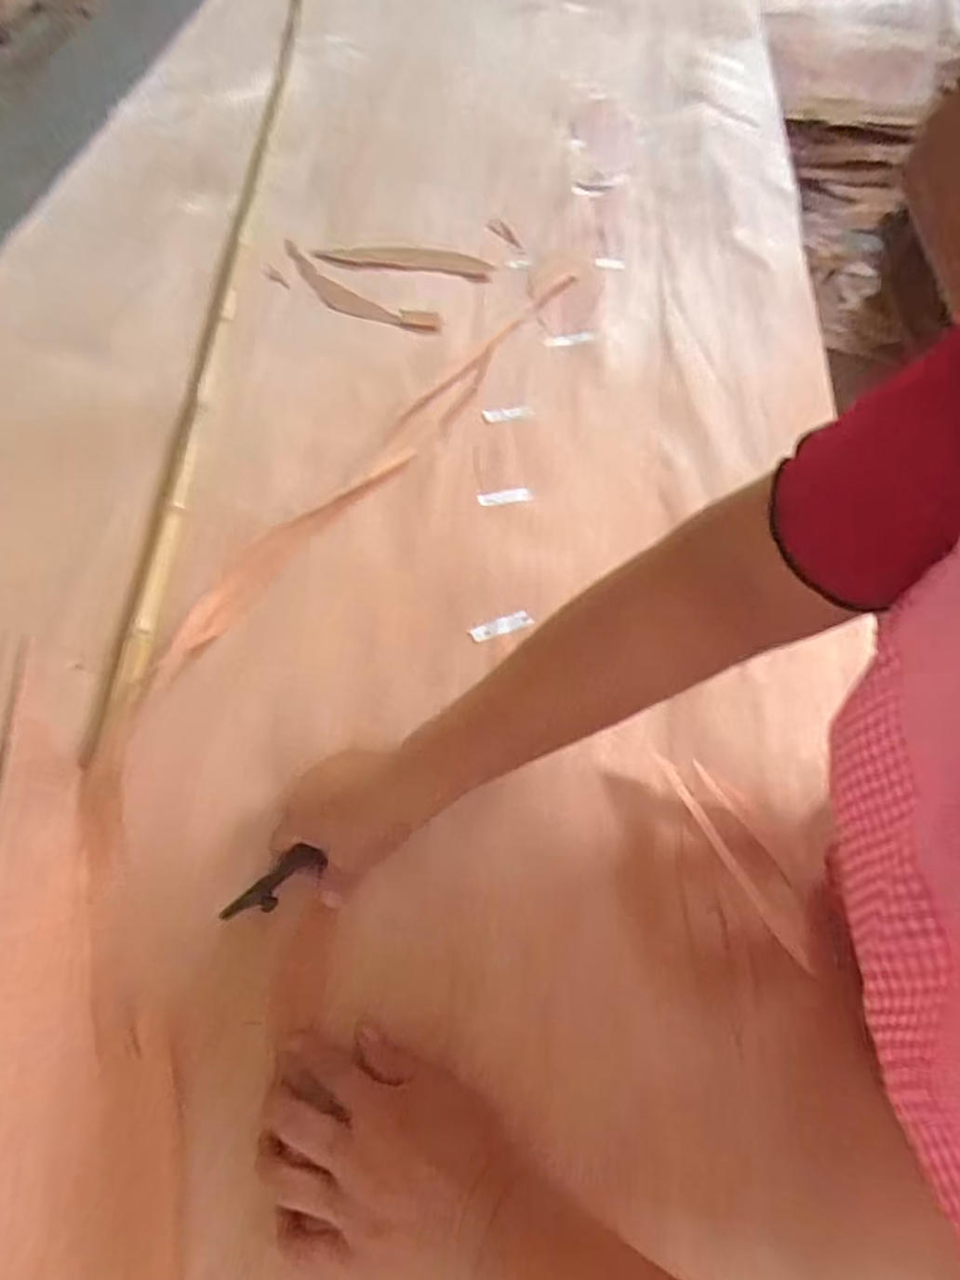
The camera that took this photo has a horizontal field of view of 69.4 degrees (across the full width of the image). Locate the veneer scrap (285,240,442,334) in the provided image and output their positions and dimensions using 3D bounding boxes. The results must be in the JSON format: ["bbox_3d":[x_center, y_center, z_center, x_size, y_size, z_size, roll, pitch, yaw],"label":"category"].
[{"bbox_3d":[-0.145,-0.385,0.768,0.234,0.008,0.051,34,65,19],"label":"veneer scrap"}]

